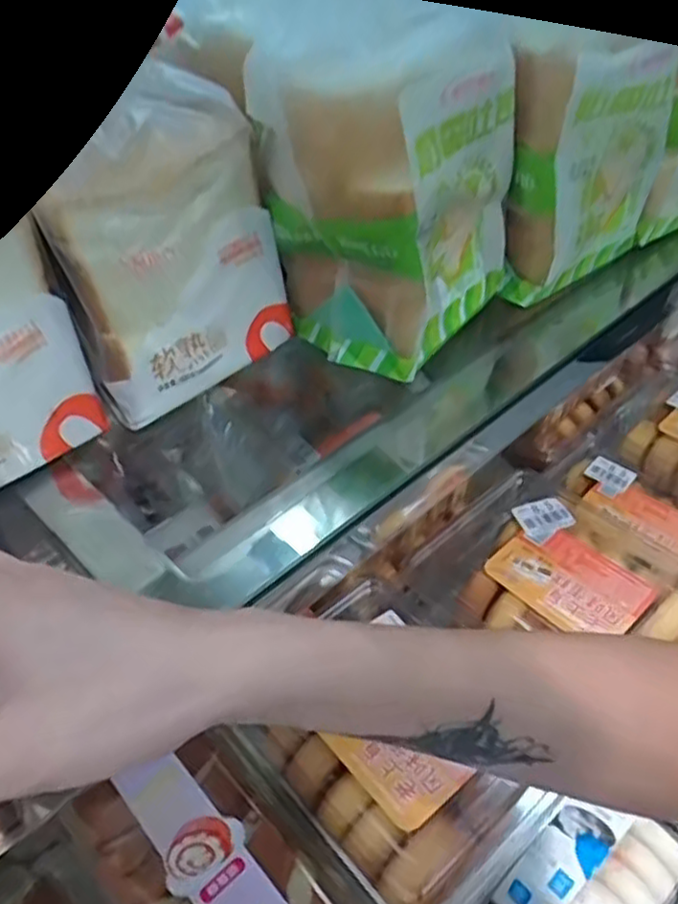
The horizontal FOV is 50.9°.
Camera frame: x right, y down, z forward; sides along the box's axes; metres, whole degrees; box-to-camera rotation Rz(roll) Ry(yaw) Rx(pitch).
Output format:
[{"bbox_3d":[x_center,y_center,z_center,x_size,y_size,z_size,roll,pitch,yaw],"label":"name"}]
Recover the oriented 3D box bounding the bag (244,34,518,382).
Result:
[{"bbox_3d":[0.025,-0.140,0.387,0.094,0.147,0.120,22,50,28],"label":"bag"}]

